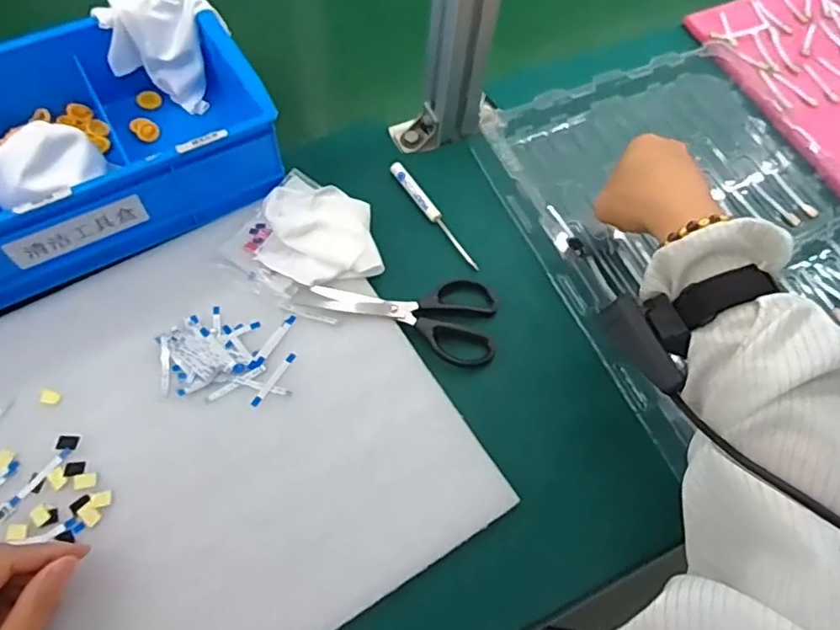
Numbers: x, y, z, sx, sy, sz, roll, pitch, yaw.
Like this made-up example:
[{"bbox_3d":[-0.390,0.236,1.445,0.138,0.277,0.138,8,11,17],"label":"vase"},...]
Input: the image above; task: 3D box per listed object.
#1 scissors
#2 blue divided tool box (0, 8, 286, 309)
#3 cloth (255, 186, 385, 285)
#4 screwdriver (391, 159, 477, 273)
[{"bbox_3d":[-0.016,-0.004,0.493,0.160,0.009,0.073,8,63,0],"label":"scissors"},{"bbox_3d":[-0.314,-0.135,0.501,0.355,0.091,0.206,-25,68,-15],"label":"blue divided tool box"},{"bbox_3d":[-0.087,-0.069,0.510,0.094,0.024,0.087,-9,64,-9],"label":"cloth"},{"bbox_3d":[0.012,-0.091,0.539,0.016,0.008,0.127,-31,69,-18],"label":"screwdriver"}]

